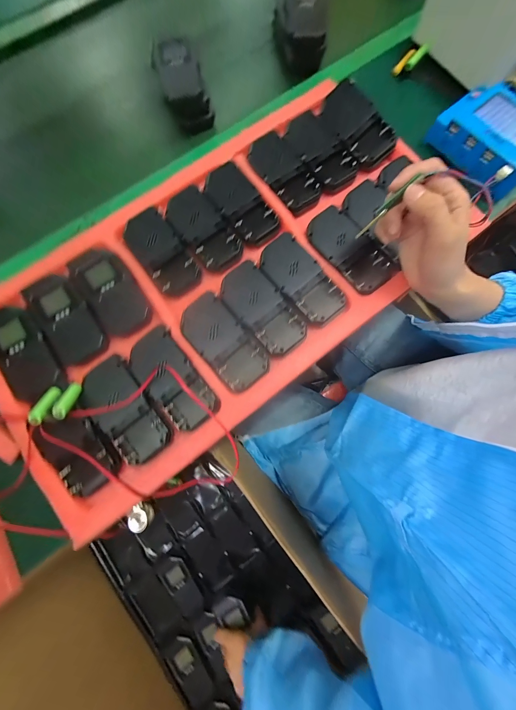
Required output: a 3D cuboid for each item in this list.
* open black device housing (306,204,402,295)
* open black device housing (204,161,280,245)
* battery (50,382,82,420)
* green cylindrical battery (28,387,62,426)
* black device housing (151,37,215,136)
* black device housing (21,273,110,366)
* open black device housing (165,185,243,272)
[{"bbox_3d":[0.110,-0.129,0.314,0.059,0.009,0.116,-41,80,-7],"label":"open black device housing"},{"bbox_3d":[-0.024,-0.196,0.337,0.055,0.015,0.117,-37,80,-6],"label":"open black device housing"},{"bbox_3d":[-0.190,0.043,0.265,0.012,0.011,0.055,-15,33,-2],"label":"battery"},{"bbox_3d":[-0.208,0.048,0.258,0.010,0.010,0.045,-6,38,0],"label":"green cylindrical battery"},{"bbox_3d":[-0.109,-0.385,0.380,0.064,0.062,0.115,-20,78,-3],"label":"black device housing"},{"bbox_3d":[-0.224,-0.043,0.307,0.056,0.013,0.117,-40,80,-7],"label":"black device housing"},{"bbox_3d":[-0.069,-0.159,0.332,0.059,0.019,0.114,-37,80,-6],"label":"open black device housing"}]

